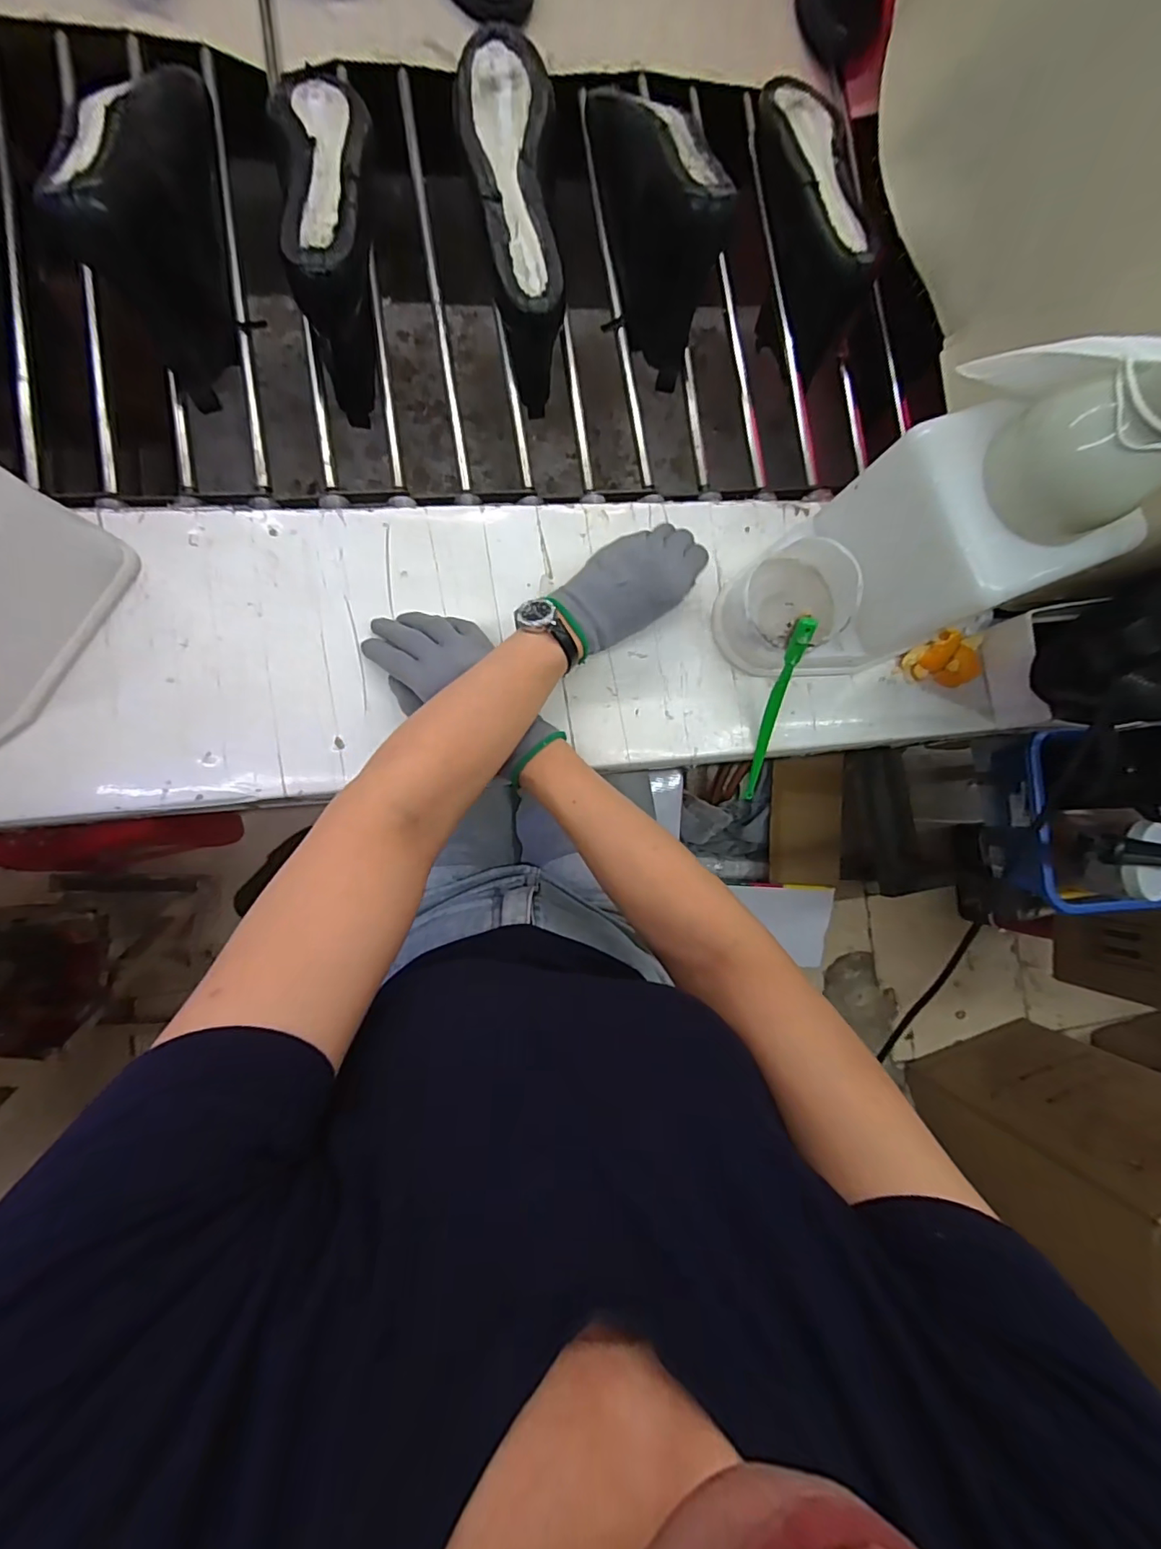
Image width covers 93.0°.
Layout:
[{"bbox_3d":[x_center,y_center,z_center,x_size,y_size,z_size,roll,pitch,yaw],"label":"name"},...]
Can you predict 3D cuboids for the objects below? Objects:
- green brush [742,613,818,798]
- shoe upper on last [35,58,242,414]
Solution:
[{"bbox_3d":[0.165,-0.052,0.470,0.011,0.021,0.167,1,126,-8],"label":"green brush"},{"bbox_3d":[-0.338,-0.449,0.428,0.072,0.109,0.252,-7,88,-8],"label":"shoe upper on last"}]

